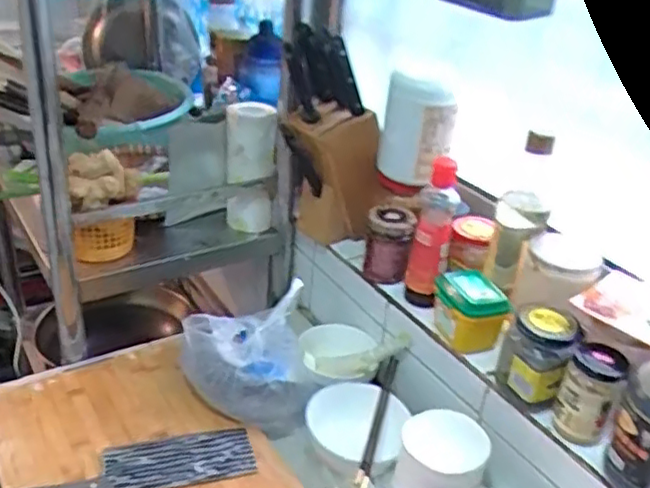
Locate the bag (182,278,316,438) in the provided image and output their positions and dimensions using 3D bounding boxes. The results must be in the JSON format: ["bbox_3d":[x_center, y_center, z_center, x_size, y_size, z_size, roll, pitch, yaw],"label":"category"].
[{"bbox_3d":[-0.102,0.149,0.874,0.167,0.170,0.108,1,30,-9],"label":"bag"}]

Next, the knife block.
[{"bbox_3d":[0.017,-0.140,0.965,0.144,0.319,0.111,12,30,11],"label":"knife block"}]

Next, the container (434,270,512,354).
[{"bbox_3d":[0.180,0.087,0.835,0.074,0.073,0.089,3,30,-4],"label":"container"}]

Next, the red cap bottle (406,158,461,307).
[{"bbox_3d":[0.139,-0.005,0.869,0.052,0.214,0.045,11,30,9],"label":"red cap bottle"}]

